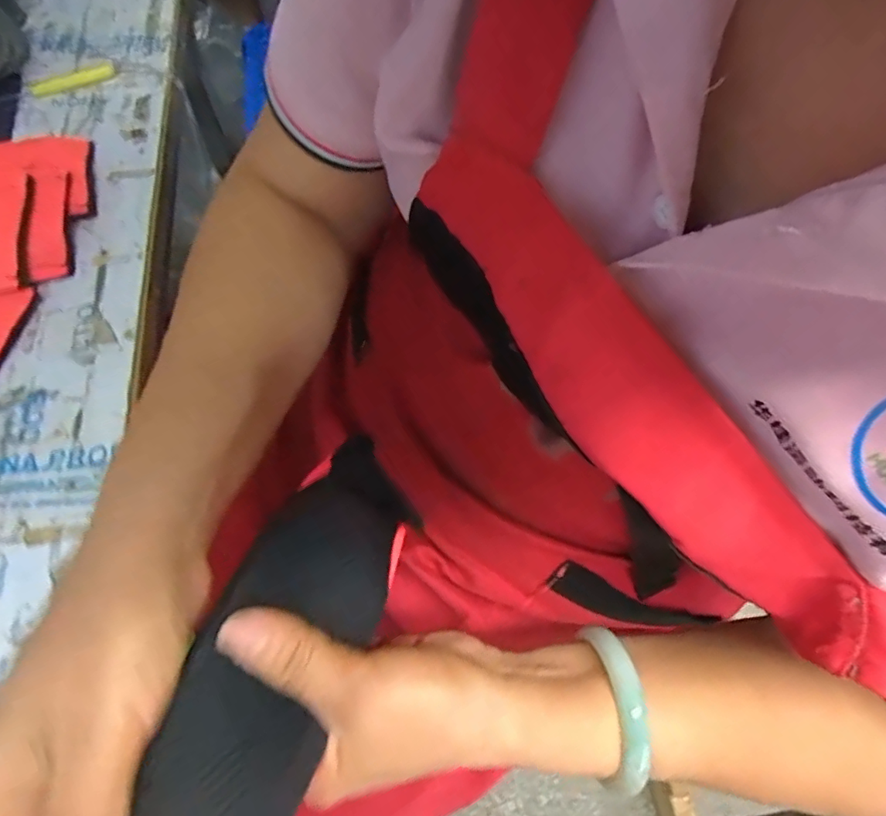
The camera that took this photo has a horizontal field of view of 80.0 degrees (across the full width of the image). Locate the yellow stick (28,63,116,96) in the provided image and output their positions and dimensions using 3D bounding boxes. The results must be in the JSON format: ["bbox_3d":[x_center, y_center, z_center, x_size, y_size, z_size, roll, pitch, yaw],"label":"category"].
[{"bbox_3d":[-0.350,-0.311,0.500,0.074,0.009,0.015,-25,69,-14],"label":"yellow stick"}]

